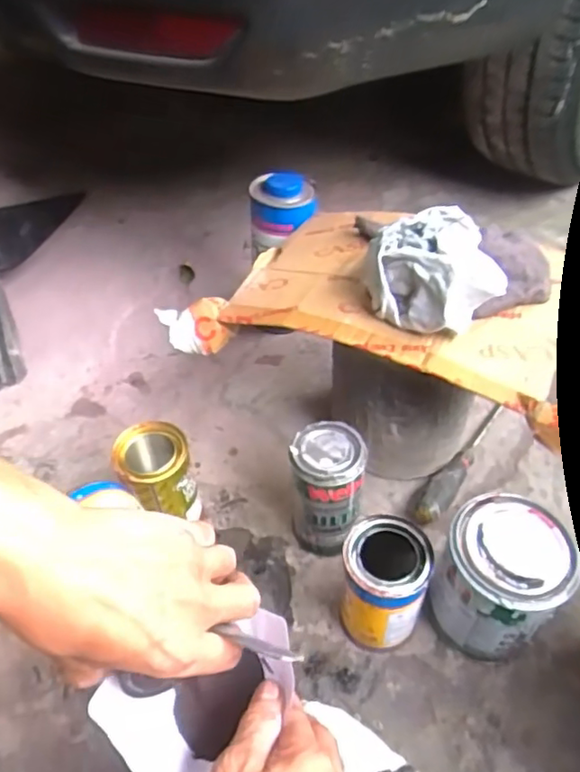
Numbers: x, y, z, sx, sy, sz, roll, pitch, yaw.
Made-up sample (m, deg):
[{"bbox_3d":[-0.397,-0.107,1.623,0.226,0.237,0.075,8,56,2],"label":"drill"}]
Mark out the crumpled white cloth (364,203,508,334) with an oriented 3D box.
[{"bbox_3d":[0.131,-0.112,0.572,0.115,0.069,0.140,-3,48,0],"label":"crumpled white cloth"}]

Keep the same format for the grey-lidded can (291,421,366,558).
[{"bbox_3d":[0.038,0.107,0.618,0.071,0.131,0.073,-2,49,2],"label":"grey-lidded can"}]

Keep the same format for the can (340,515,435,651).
[{"bbox_3d":[0.085,0.184,0.552,0.071,0.128,0.076,-1,48,2],"label":"can"}]

